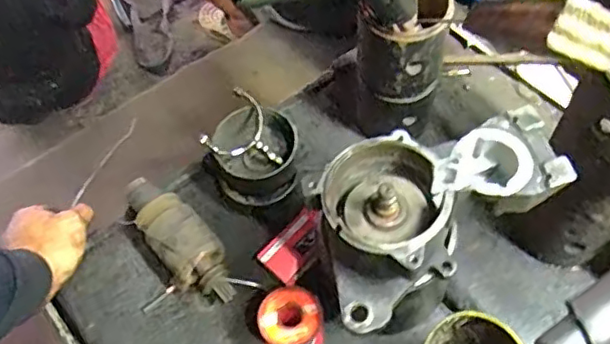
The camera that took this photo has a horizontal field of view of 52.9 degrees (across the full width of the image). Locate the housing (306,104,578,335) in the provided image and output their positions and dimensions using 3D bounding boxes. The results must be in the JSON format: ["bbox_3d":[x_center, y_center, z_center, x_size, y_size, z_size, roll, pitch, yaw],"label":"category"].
[{"bbox_3d":[0.091,0.031,0.446,0.175,0.082,0.107,-18,58,-10],"label":"housing"}]

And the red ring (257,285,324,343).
[{"bbox_3d":[-0.011,0.137,0.537,0.052,0.068,0.051,-1,57,1],"label":"red ring"}]

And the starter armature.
[{"bbox_3d":[-0.118,0.064,0.576,0.051,0.044,0.145,-38,78,-21],"label":"starter armature"}]

